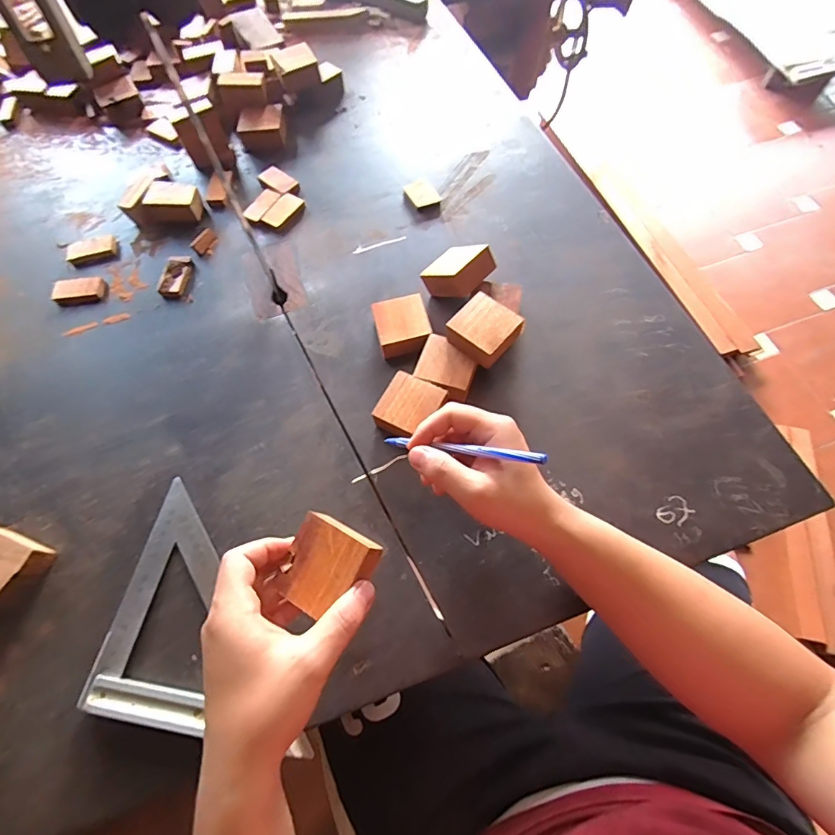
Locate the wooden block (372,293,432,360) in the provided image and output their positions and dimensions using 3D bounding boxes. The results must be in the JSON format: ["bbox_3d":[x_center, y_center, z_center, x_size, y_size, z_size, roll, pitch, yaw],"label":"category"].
[{"bbox_3d":[-0.015,-0.096,0.489,0.055,0.029,0.062,-15,64,-4],"label":"wooden block"}]

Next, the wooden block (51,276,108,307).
[{"bbox_3d":[-0.408,-0.153,0.546,0.059,0.012,0.032,-9,64,-1],"label":"wooden block"}]

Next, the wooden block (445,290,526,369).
[{"bbox_3d":[0.067,-0.085,0.447,0.060,0.025,0.058,39,76,16],"label":"wooden block"}]

